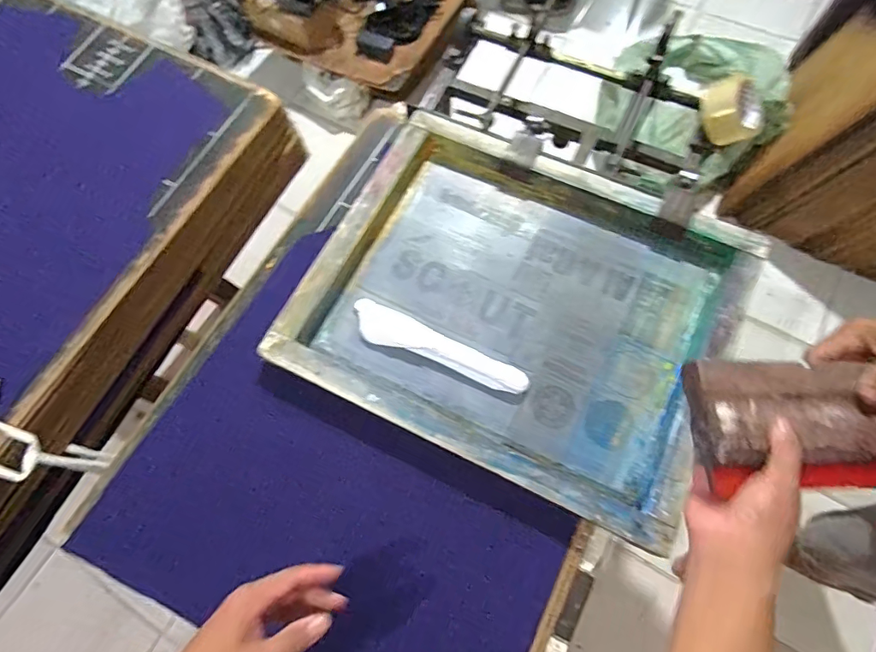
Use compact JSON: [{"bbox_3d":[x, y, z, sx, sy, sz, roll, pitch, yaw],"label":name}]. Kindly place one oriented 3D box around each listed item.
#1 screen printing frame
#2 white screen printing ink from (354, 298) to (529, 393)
[{"bbox_3d":[0.116,-0.040,0.703,0.573,0.055,0.474,24,72,11],"label":"screen printing frame"},{"bbox_3d":[-0.003,0.034,0.687,0.264,0.019,0.051,24,72,11],"label":"white screen printing ink"}]

